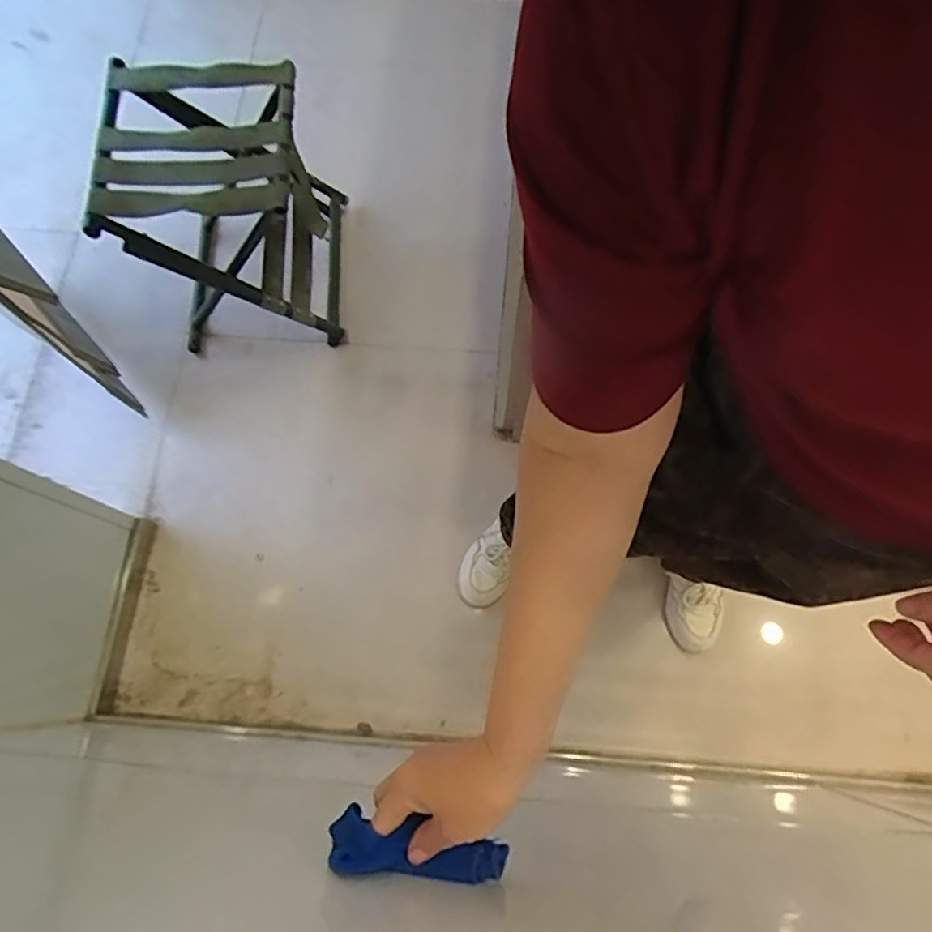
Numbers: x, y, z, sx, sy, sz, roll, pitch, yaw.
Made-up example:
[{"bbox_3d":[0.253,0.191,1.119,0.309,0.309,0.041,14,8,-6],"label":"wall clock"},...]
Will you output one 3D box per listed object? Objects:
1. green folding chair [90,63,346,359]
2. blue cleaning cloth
[{"bbox_3d":[-0.429,-0.480,1.180,0.337,0.476,0.352,1,72,0],"label":"green folding chair"},{"bbox_3d":[-0.031,0.261,0.427,0.120,0.025,0.038,11,72,-4],"label":"blue cleaning cloth"}]

